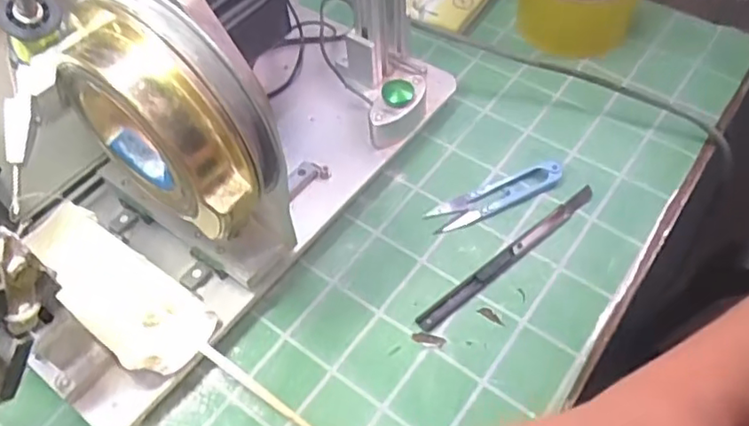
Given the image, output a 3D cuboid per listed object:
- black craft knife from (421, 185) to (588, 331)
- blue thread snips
[{"bbox_3d":[0.091,0.027,0.417,0.159,0.006,0.012,-34,60,-19],"label":"black craft knife"},{"bbox_3d":[0.087,-0.012,0.443,0.102,0.009,0.023,-20,56,-10],"label":"blue thread snips"}]

